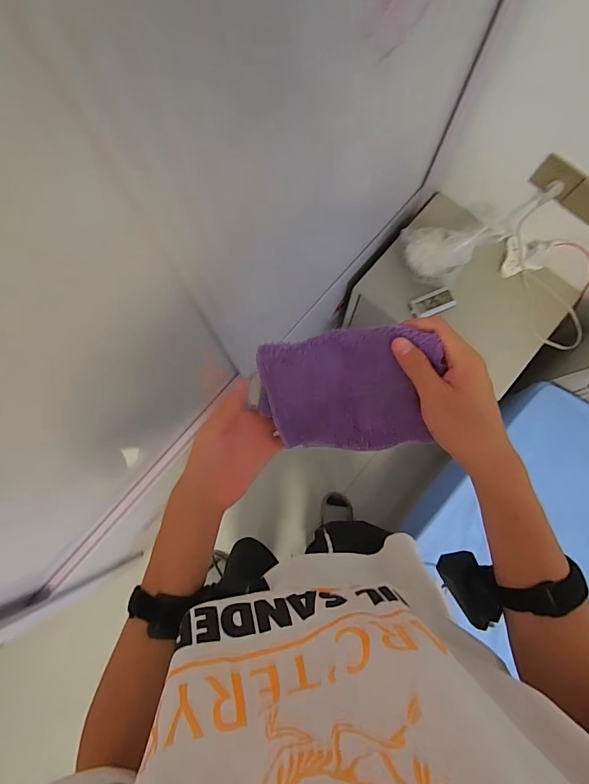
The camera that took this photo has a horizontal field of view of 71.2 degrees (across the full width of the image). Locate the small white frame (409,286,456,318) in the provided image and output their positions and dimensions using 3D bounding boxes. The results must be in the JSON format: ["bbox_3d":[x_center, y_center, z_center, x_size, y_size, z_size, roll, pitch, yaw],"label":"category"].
[{"bbox_3d":[0.363,-0.233,1.081,0.114,0.019,0.056,-18,79,-2],"label":"small white frame"}]

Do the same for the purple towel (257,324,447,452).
[{"bbox_3d":[0.050,0.001,0.389,0.167,0.017,0.112,-8,102,23],"label":"purple towel"}]

